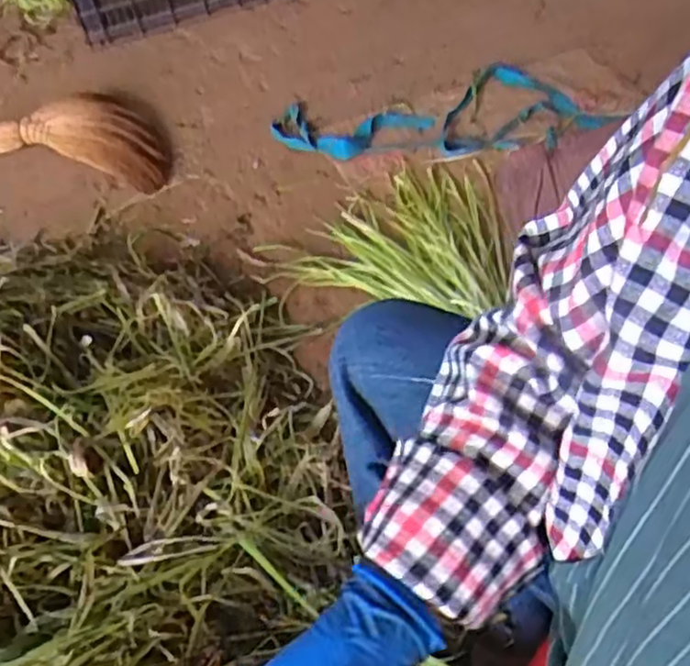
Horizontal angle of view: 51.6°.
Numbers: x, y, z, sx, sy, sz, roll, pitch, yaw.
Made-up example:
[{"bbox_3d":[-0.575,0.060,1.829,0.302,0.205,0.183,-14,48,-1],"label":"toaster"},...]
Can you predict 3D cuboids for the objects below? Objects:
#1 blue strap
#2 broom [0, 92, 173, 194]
[{"bbox_3d":[0.181,-0.387,1.284,0.575,0.031,0.269,-18,53,-7],"label":"blue strap"},{"bbox_3d":[-0.786,-0.311,1.313,0.895,0.070,0.245,-10,52,-1],"label":"broom"}]

